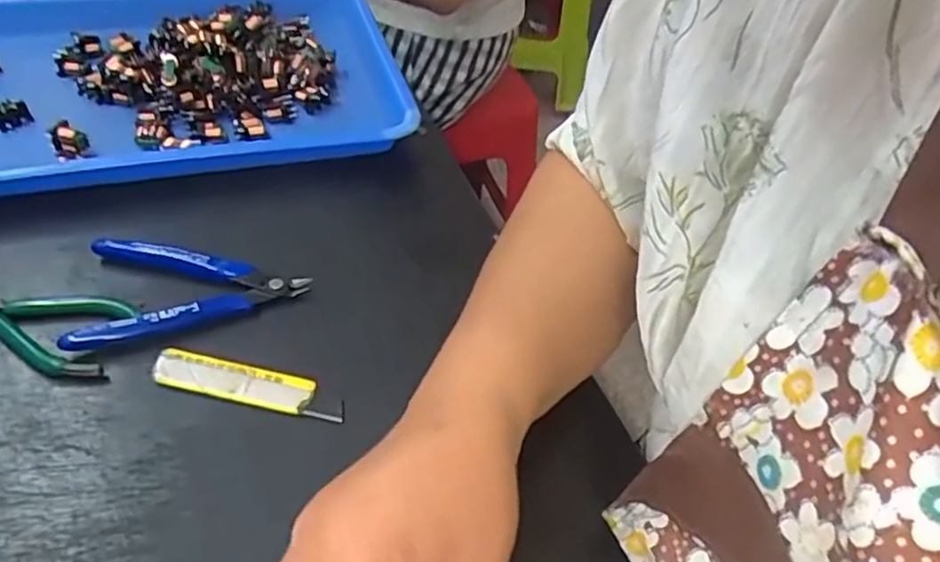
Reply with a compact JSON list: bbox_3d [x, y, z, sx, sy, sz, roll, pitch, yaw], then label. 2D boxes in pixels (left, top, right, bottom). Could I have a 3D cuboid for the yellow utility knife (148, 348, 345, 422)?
[{"bbox_3d":[-0.110,0.051,0.345,0.096,0.007,0.020,11,44,4],"label":"yellow utility knife"}]

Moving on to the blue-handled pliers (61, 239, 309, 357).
[{"bbox_3d":[-0.162,-0.004,0.388,0.121,0.015,0.074,-16,49,-23],"label":"blue-handled pliers"}]

